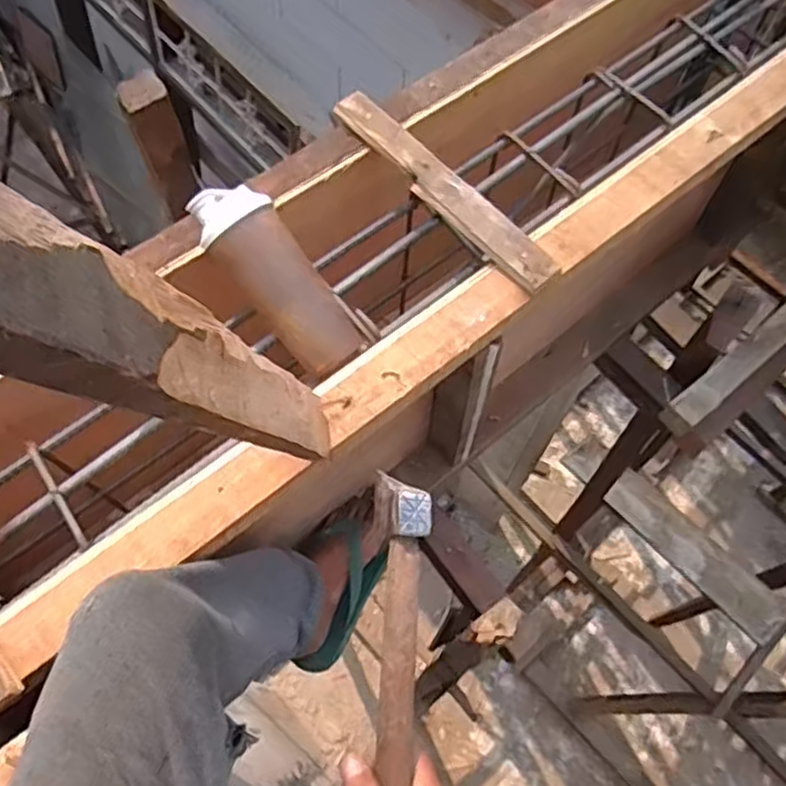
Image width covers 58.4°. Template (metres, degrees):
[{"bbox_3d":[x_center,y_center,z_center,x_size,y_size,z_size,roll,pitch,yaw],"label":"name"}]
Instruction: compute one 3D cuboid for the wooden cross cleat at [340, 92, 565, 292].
[{"bbox_3d":[0.054,-0.228,0.773,0.053,0.016,0.323,-37,71,-17],"label":"wooden cross cleat"}]

